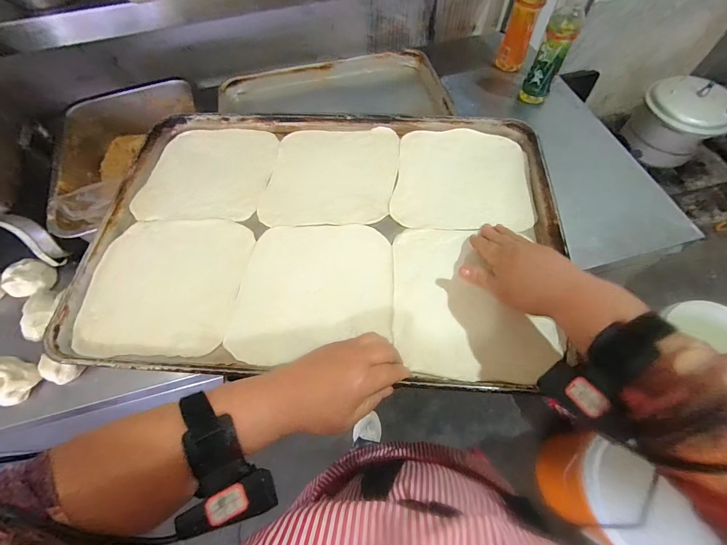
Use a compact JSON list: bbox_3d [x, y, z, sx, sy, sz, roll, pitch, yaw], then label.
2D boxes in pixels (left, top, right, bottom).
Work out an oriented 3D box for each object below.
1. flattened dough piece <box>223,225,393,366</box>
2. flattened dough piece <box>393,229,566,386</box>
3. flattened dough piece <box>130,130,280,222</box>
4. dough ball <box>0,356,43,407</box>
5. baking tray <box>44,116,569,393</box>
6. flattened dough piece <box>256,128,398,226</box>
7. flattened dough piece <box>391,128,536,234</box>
[{"bbox_3d":[-0.062,0.017,0.398,0.192,0.008,0.177,-1,63,2],"label":"flattened dough piece"},{"bbox_3d":[0.128,0.031,0.387,0.180,0.009,0.191,2,63,3],"label":"flattened dough piece"},{"bbox_3d":[-0.235,-0.156,0.491,0.188,0.010,0.172,1,63,3],"label":"flattened dough piece"},{"bbox_3d":[-0.584,0.175,0.521,0.084,0.040,0.068,19,65,12],"label":"dough ball"},{"bbox_3d":[-0.050,-0.062,0.433,0.590,0.026,0.393,3,63,4],"label":"baking tray"},{"bbox_3d":[-0.048,-0.147,0.482,0.194,0.013,0.180,1,63,3],"label":"flattened dough piece"},{"bbox_3d":[0.142,-0.139,0.467,0.187,0.013,0.173,4,63,4],"label":"flattened dough piece"}]

